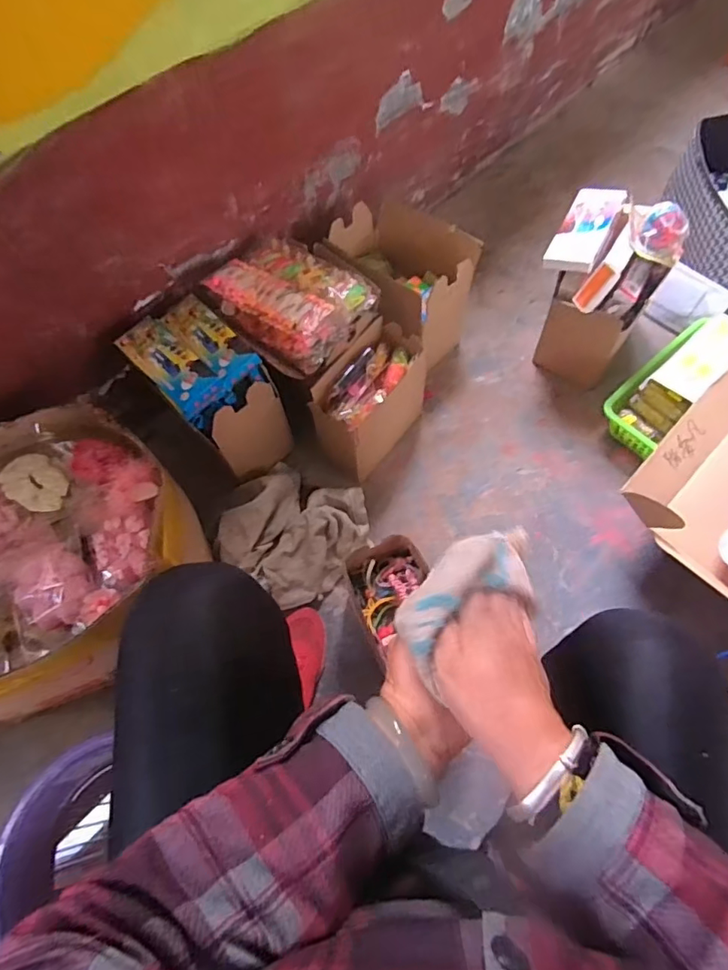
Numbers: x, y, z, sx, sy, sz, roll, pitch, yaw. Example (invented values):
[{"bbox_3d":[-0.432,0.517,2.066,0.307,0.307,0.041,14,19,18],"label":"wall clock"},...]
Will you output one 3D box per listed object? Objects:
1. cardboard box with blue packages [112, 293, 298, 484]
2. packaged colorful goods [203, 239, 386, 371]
[{"bbox_3d":[-0.243,-0.147,0.866,0.143,0.227,0.210,-41,68,-16],"label":"cardboard box with blue packages"},{"bbox_3d":[-0.118,-0.308,0.859,0.234,0.058,0.196,34,70,18],"label":"packaged colorful goods"}]

